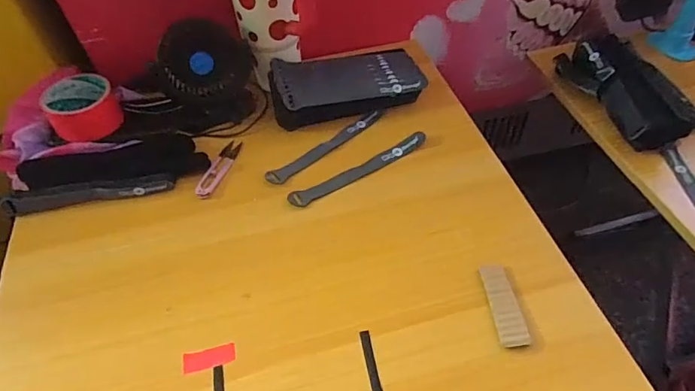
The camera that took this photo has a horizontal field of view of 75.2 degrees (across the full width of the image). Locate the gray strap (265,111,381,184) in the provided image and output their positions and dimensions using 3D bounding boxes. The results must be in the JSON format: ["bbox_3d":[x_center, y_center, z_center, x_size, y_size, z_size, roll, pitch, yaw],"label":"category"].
[{"bbox_3d":[-0.026,-0.065,0.595,0.183,0.007,0.024,-34,56,-22],"label":"gray strap"}]

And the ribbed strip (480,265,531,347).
[{"bbox_3d":[0.154,0.106,0.443,0.026,0.005,0.084,-5,50,0],"label":"ribbed strip"}]

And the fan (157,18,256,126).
[{"bbox_3d":[-0.188,-0.164,0.605,0.119,0.120,0.067,-11,51,-5],"label":"fan"}]

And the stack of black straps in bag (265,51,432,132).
[{"bbox_3d":[-0.001,-0.152,0.625,0.206,0.059,0.092,-14,51,-7],"label":"stack of black straps in bag"}]

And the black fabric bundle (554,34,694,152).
[{"bbox_3d":[0.405,-0.154,0.643,0.118,0.071,0.196,-13,51,-6],"label":"black fabric bundle"}]

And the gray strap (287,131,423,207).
[{"bbox_3d":[0.016,-0.034,0.563,0.191,0.010,0.023,-26,54,-17],"label":"gray strap"}]

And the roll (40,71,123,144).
[{"bbox_3d":[-0.351,-0.117,0.599,0.087,0.044,0.086,-33,56,-21],"label":"roll"}]

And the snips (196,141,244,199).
[{"bbox_3d":[-0.163,-0.036,0.576,0.023,0.006,0.099,12,52,13],"label":"snips"}]

